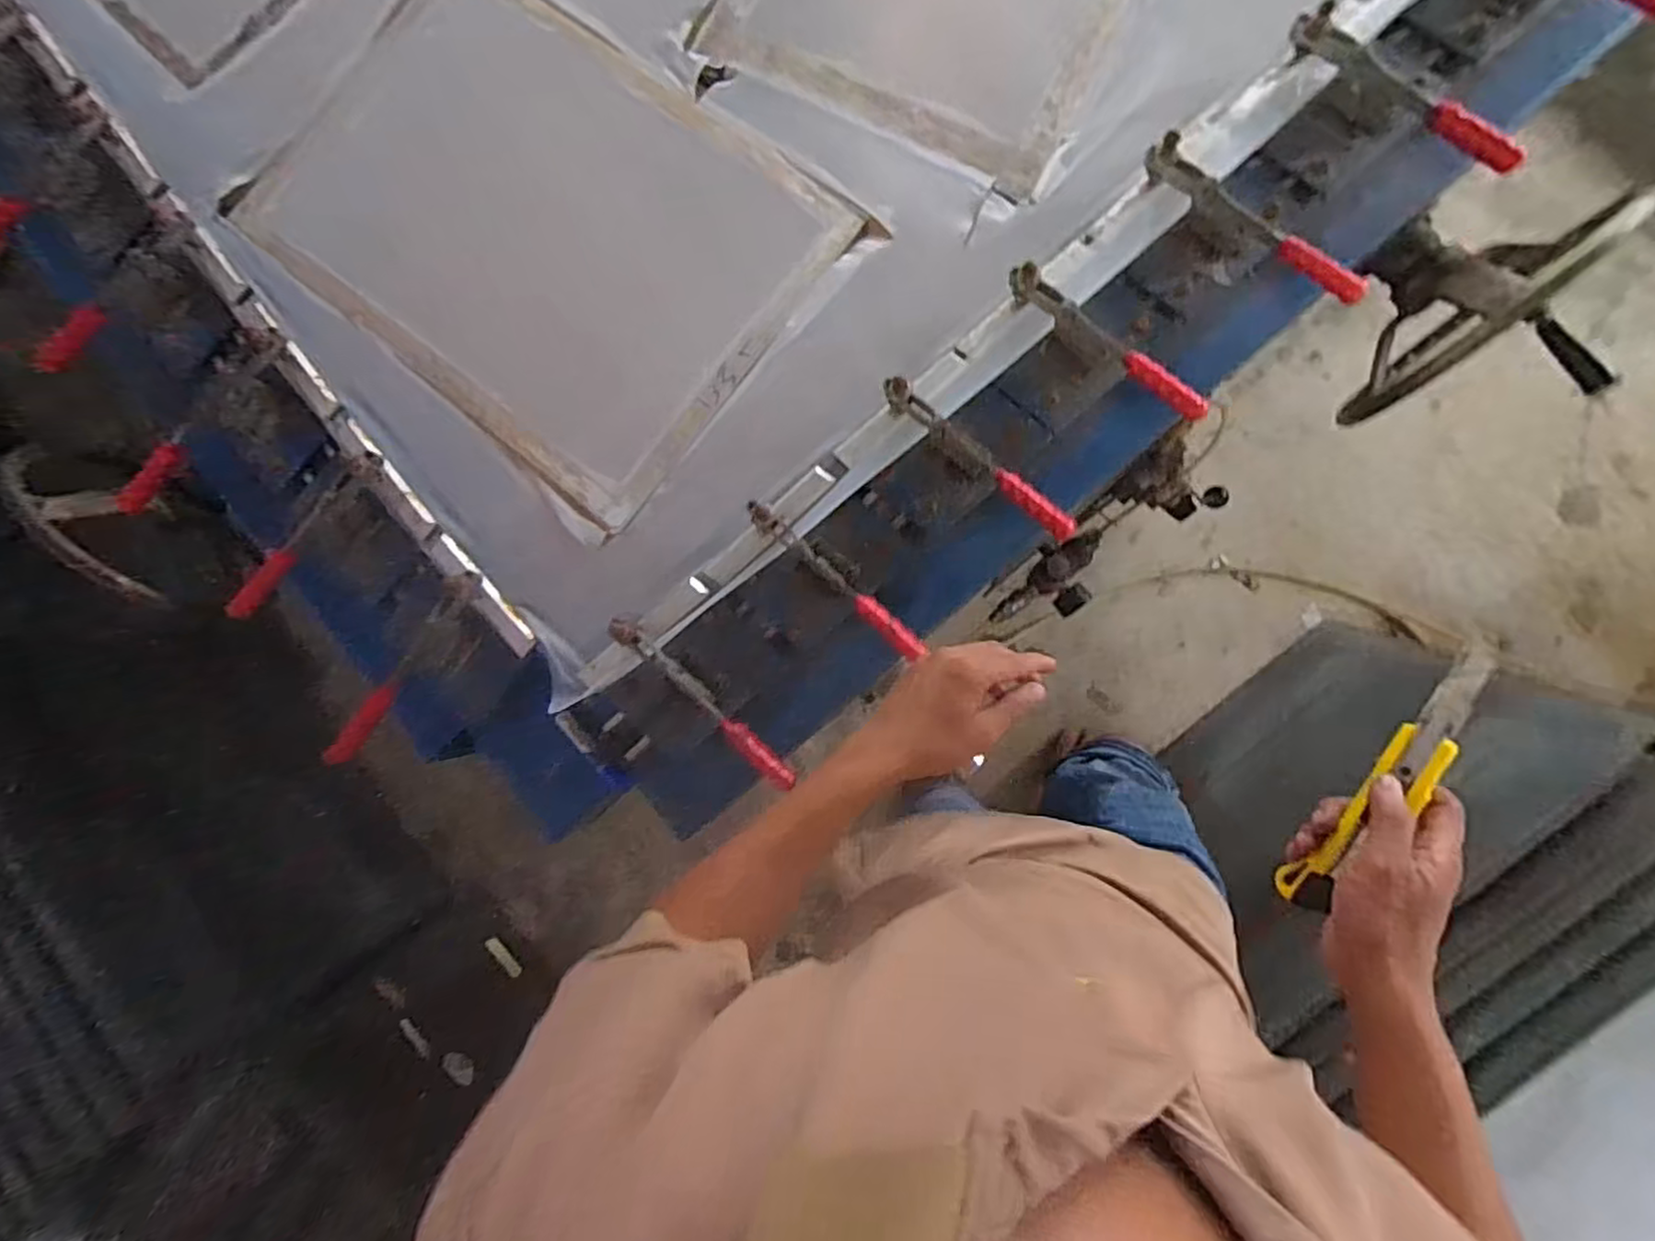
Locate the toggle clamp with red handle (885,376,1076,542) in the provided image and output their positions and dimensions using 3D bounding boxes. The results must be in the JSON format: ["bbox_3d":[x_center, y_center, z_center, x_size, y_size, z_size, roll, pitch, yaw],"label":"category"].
[{"bbox_3d":[0.136,-0.144,0.631,0.207,0.041,0.024,41,91,6],"label":"toggle clamp with red handle"}]

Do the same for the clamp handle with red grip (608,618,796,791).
[{"bbox_3d":[-0.114,0.074,0.643,0.215,0.050,0.019,41,91,6],"label":"clamp handle with red grip"}]

